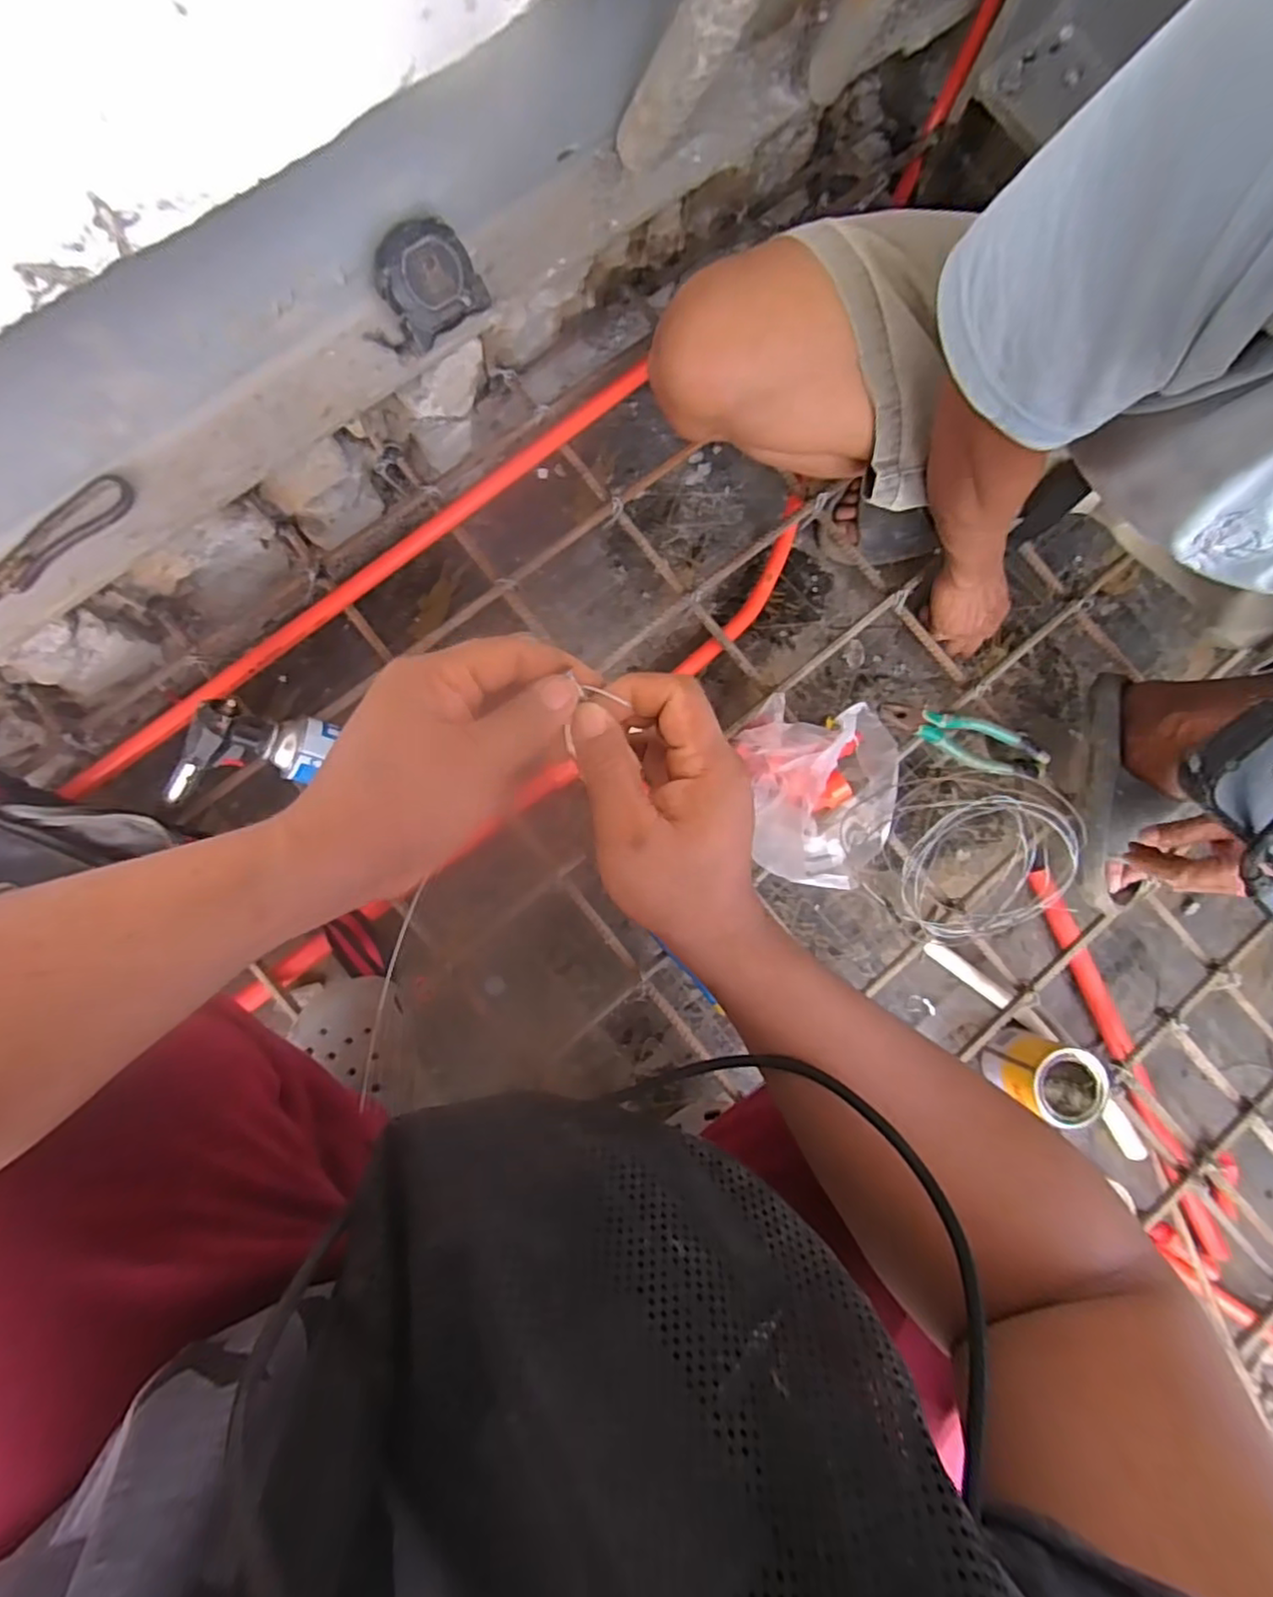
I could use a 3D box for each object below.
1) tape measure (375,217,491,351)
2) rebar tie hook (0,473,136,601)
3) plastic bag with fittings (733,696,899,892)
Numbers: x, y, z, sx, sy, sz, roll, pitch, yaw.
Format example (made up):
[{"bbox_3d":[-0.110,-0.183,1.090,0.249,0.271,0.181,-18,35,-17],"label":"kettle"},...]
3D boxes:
[{"bbox_3d":[-0.188,-0.465,0.600,0.083,0.079,0.042,-33,44,0],"label":"tape measure"},{"bbox_3d":[-0.547,-0.185,0.574,0.267,0.010,0.038,-44,102,-6],"label":"rebar tie hook"},{"bbox_3d":[0.202,-0.009,0.723,0.160,0.099,0.202,5,83,-5],"label":"plastic bag with fittings"}]

